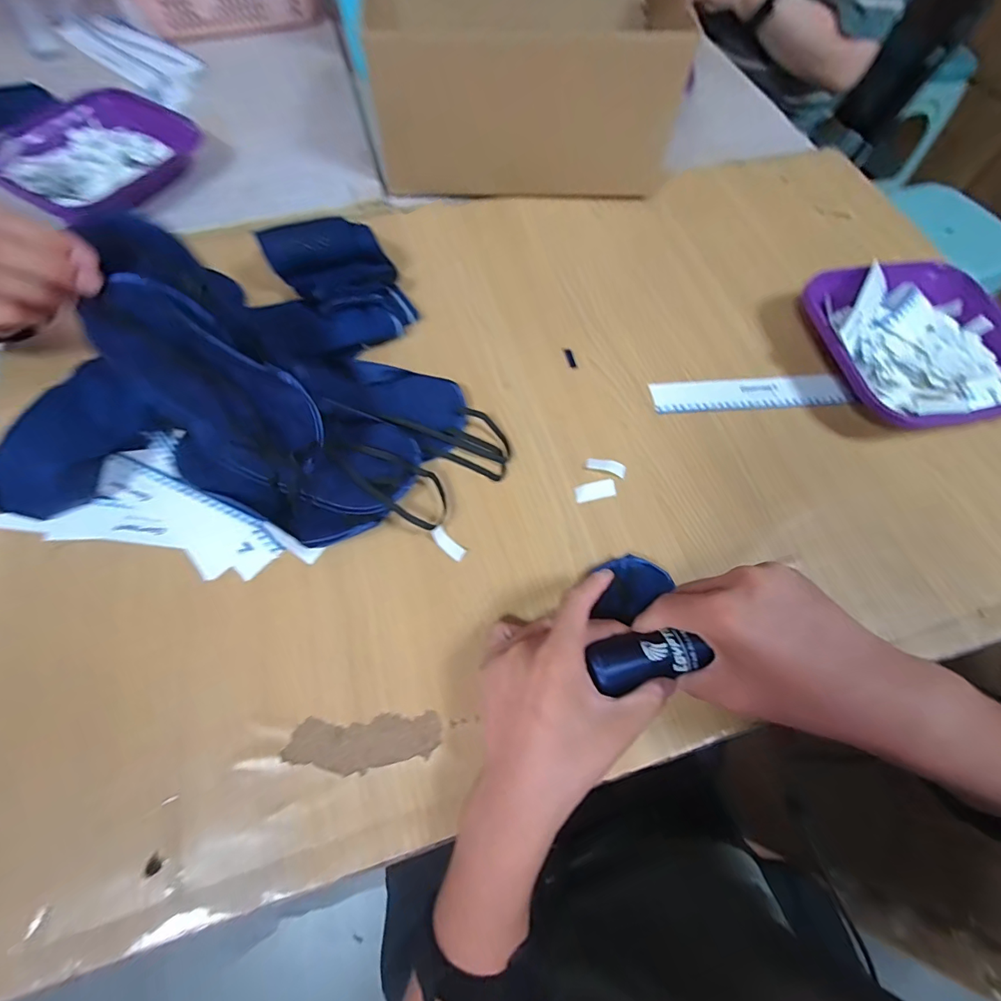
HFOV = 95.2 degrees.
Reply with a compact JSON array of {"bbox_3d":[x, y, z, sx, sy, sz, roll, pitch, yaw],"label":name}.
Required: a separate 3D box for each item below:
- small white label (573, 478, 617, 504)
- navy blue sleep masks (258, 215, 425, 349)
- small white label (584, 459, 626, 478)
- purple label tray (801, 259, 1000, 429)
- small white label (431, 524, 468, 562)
[{"bbox_3d":[0.081,-0.008,0.386,0.035,0.004,0.015,-12,67,-7],"label":"small white label"},{"bbox_3d":[-0.149,-0.210,0.441,0.094,0.054,0.134,-34,71,-16],"label":"navy blue sleep masks"},{"bbox_3d":[0.091,-0.030,0.396,0.036,0.004,0.013,13,66,4],"label":"small white label"},{"bbox_3d":[0.400,-0.150,0.442,0.191,0.049,0.179,-9,66,-6],"label":"purple label tray"},{"bbox_3d":[-0.041,0.033,0.358,0.013,0.007,0.031,-41,73,-18],"label":"small white label"}]

